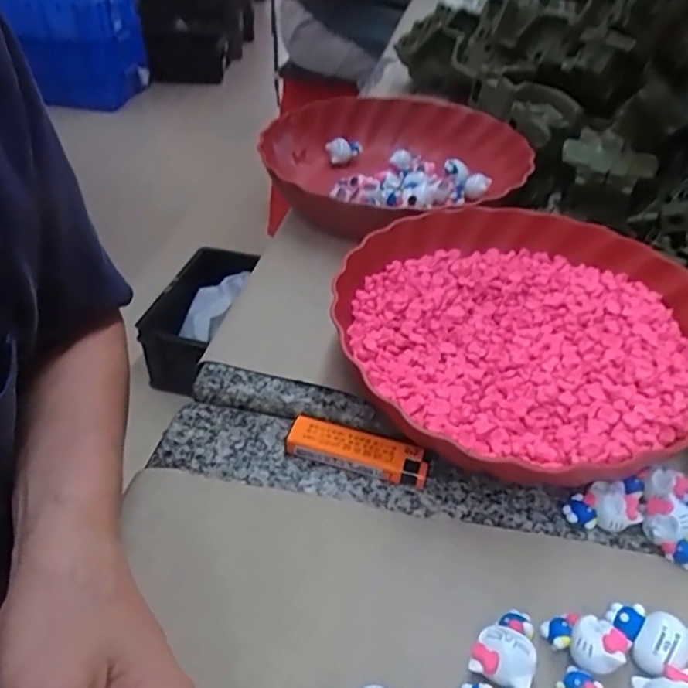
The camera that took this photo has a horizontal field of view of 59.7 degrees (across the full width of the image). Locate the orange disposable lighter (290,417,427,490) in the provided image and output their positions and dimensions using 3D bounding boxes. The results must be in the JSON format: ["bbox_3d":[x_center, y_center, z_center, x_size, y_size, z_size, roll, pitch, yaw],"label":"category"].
[{"bbox_3d":[0.007,0.061,0.340,0.079,0.011,0.021,12,43,16],"label":"orange disposable lighter"}]

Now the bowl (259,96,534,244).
[{"bbox_3d":[0.043,-0.174,0.576,0.226,0.058,0.232,-1,41,1],"label":"bowl"}]

